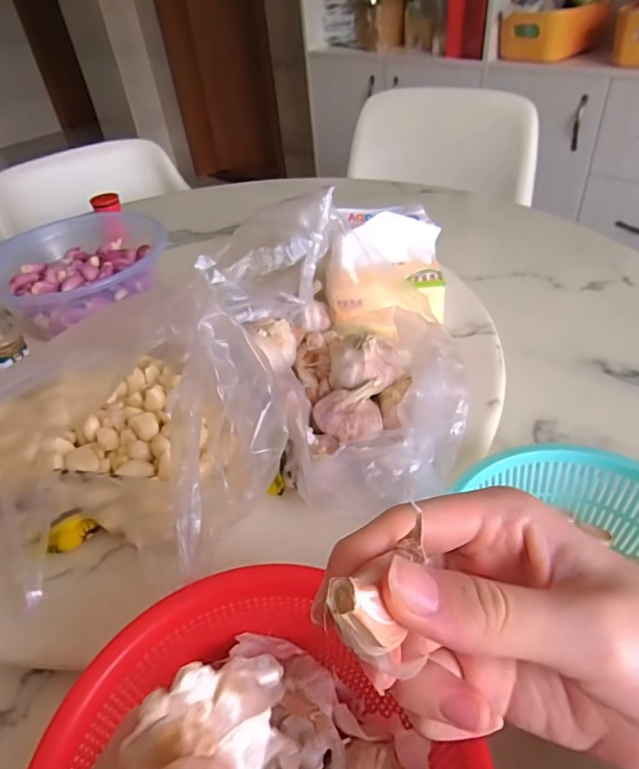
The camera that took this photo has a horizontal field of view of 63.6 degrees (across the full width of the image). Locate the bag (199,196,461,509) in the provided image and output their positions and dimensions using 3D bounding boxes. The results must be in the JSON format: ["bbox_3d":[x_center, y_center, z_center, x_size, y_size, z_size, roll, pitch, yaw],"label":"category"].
[{"bbox_3d":[0.026,-0.029,0.435,0.172,0.167,0.276,-22,57,-18],"label":"bag"}]

